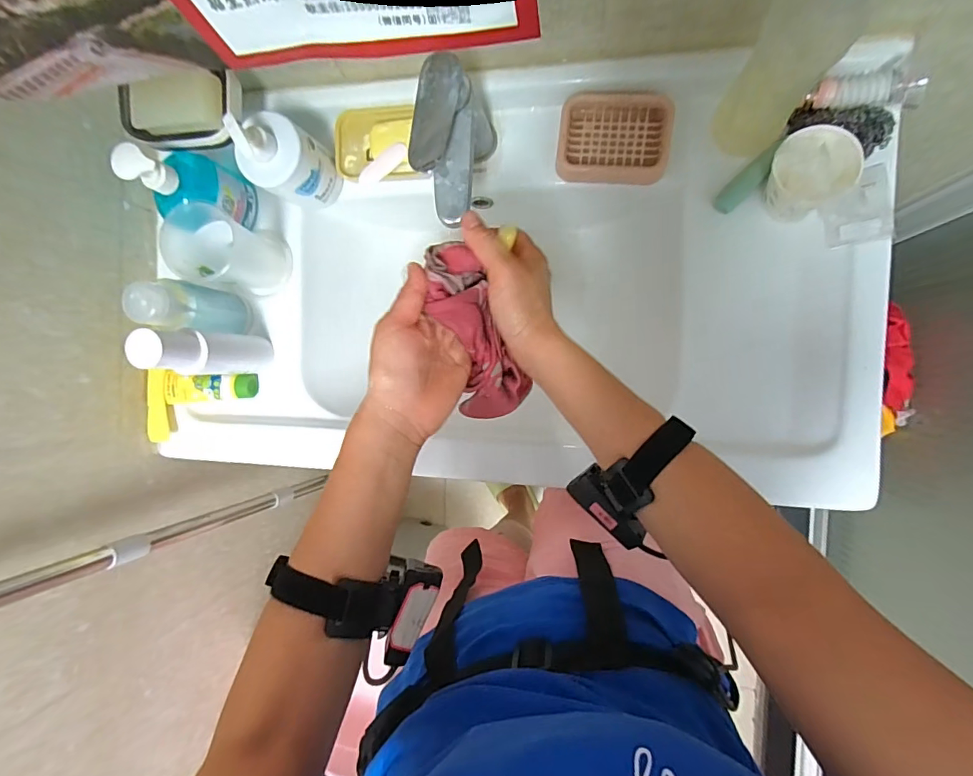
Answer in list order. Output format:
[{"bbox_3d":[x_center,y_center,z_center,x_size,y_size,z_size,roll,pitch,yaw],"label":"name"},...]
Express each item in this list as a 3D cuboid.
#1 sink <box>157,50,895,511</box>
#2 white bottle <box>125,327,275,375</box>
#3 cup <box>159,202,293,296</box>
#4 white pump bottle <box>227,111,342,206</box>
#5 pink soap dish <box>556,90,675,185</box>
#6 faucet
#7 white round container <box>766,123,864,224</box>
[{"bbox_3d":[0.014,-0.126,0.631,0.837,0.182,0.471,3,91,9],"label":"sink"},{"bbox_3d":[-0.331,-0.042,0.550,0.049,0.188,0.052,8,92,9],"label":"white bottle"},{"bbox_3d":[-0.320,-0.169,0.581,0.088,0.114,0.087,0,91,9],"label":"cup"},{"bbox_3d":[-0.239,-0.267,0.539,0.074,0.146,0.081,0,91,9],"label":"white pump bottle"},{"bbox_3d":[0.145,-0.286,0.530,0.122,0.025,0.094,6,92,9],"label":"pink soap dish"},{"bbox_3d":[-0.034,-0.242,0.503,0.054,0.144,0.141,6,92,9],"label":"faucet"},{"bbox_3d":[0.308,-0.206,0.459,0.078,0.073,0.069,-33,86,8],"label":"white round container"}]

